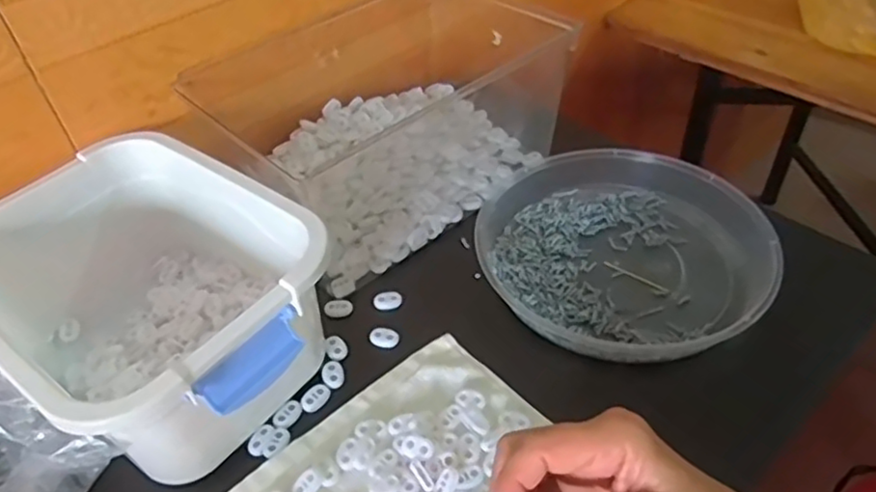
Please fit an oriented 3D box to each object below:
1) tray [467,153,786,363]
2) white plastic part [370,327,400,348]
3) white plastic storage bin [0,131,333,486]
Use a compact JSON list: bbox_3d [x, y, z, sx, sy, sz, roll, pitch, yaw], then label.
[{"bbox_3d":[0.153,-0.002,0.532,0.236,0.035,0.219,7,45,12],"label":"tray"},{"bbox_3d":[-0.042,0.072,0.501,0.024,0.004,0.018,8,46,13],"label":"white plastic part"},{"bbox_3d":[-0.205,0.038,0.455,0.253,0.109,0.188,27,52,30],"label":"white plastic storage bin"}]

